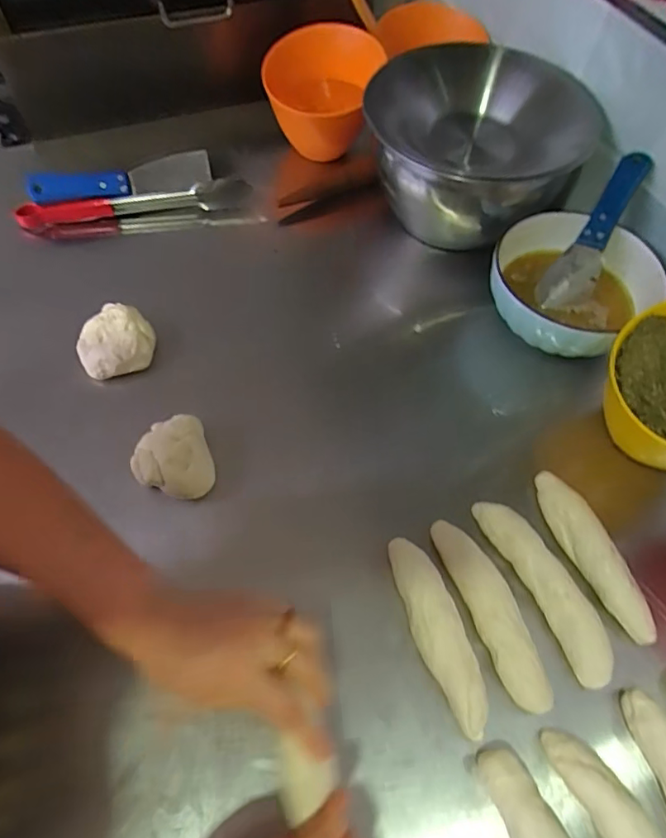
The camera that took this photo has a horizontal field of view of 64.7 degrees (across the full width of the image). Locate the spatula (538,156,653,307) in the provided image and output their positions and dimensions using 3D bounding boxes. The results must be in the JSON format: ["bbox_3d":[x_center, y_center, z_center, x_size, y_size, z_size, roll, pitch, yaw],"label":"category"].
[{"bbox_3d":[0.291,-0.201,0.587,0.049,0.030,0.183,31,94,15],"label":"spatula"}]

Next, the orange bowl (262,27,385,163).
[{"bbox_3d":[-0.012,-0.463,0.747,0.158,0.124,0.172,1,60,-2],"label":"orange bowl"}]

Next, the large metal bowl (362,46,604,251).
[{"bbox_3d":[0.173,-0.338,0.666,0.246,0.149,0.243,-6,60,-6],"label":"large metal bowl"}]

